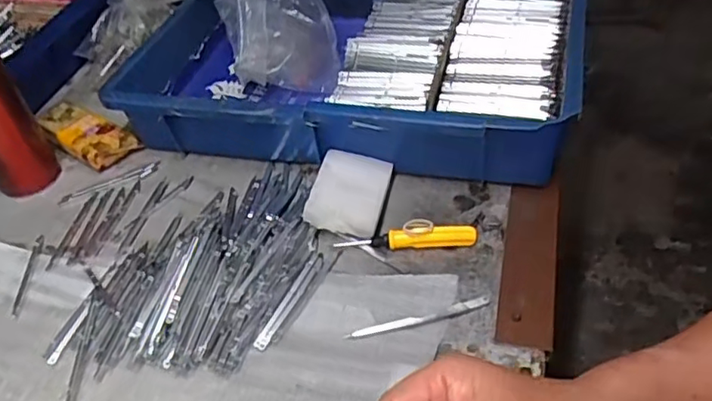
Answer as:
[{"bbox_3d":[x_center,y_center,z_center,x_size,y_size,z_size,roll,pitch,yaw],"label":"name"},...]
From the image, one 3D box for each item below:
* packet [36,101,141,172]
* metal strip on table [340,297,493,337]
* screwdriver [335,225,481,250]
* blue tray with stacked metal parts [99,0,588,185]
[{"bbox_3d":[-0.279,-0.065,0.621,0.105,0.034,0.049,22,51,26],"label":"packet"},{"bbox_3d":[0.046,0.086,0.441,0.107,0.004,0.012,-13,44,-6],"label":"metal strip on table"},{"bbox_3d":[0.041,0.031,0.492,0.111,0.017,0.014,-2,44,5],"label":"screwdriver"},{"bbox_3d":[-0.001,-0.144,0.629,0.424,0.097,0.275,7,45,14],"label":"blue tray with stacked metal parts"}]

